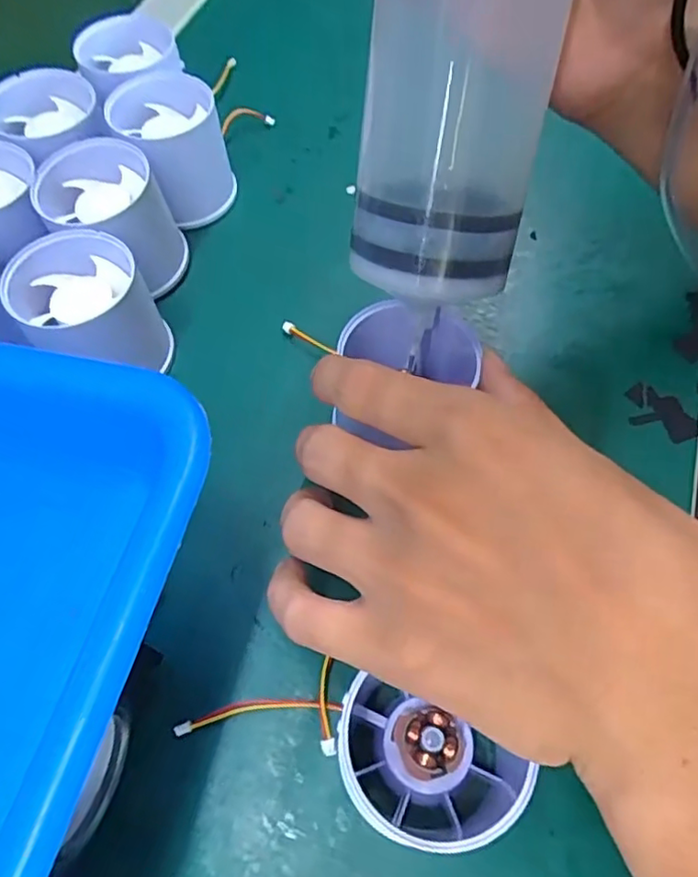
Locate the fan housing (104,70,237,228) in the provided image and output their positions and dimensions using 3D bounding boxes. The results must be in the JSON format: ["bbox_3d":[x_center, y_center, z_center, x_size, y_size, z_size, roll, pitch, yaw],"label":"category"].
[{"bbox_3d":[-0.087,-0.144,0.313,0.047,0.052,0.057,-22,63,-11],"label":"fan housing"}]

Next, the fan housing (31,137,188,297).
[{"bbox_3d":[-0.110,-0.097,0.284,0.052,0.053,0.057,0,61,1],"label":"fan housing"}]

